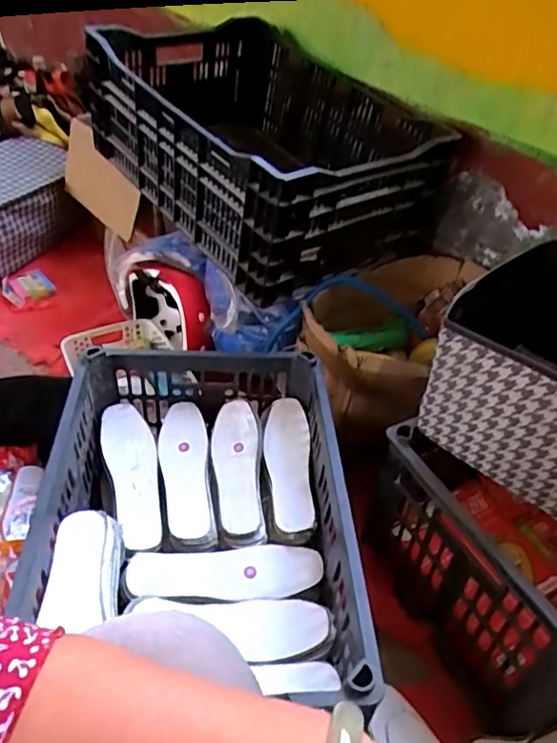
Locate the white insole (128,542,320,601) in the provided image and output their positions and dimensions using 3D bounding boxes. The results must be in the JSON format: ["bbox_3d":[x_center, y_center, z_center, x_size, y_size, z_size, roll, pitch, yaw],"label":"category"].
[{"bbox_3d":[-0.064,0.247,0.712,0.230,0.015,0.064,-2,44,-8],"label":"white insole"}]

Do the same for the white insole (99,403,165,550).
[{"bbox_3d":[-0.199,0.137,0.805,0.069,0.021,0.230,-13,46,-18],"label":"white insole"}]

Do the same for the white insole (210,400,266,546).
[{"bbox_3d":[-0.055,0.132,0.804,0.063,0.031,0.216,-3,44,-9],"label":"white insole"}]

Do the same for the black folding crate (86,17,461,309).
[{"bbox_3d":[-0.044,-0.419,1.073,0.412,0.250,0.581,-27,52,-30],"label":"black folding crate"}]

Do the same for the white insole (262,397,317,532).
[{"bbox_3d":[0.012,0.128,0.823,0.063,0.027,0.218,2,43,-4],"label":"white insole"}]

